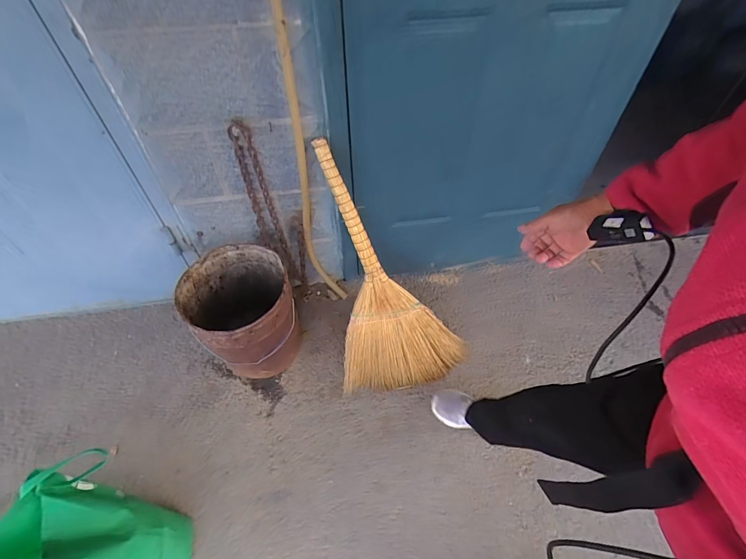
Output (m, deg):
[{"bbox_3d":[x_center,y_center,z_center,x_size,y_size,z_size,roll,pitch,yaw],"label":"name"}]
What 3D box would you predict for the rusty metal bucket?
[{"bbox_3d":[-0.384,0.109,1.127,0.286,0.314,0.276,1,53,-2],"label":"rusty metal bucket"}]

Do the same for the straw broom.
[{"bbox_3d":[0.076,-0.021,1.123,0.389,0.746,0.056,-9,18,-11],"label":"straw broom"}]

